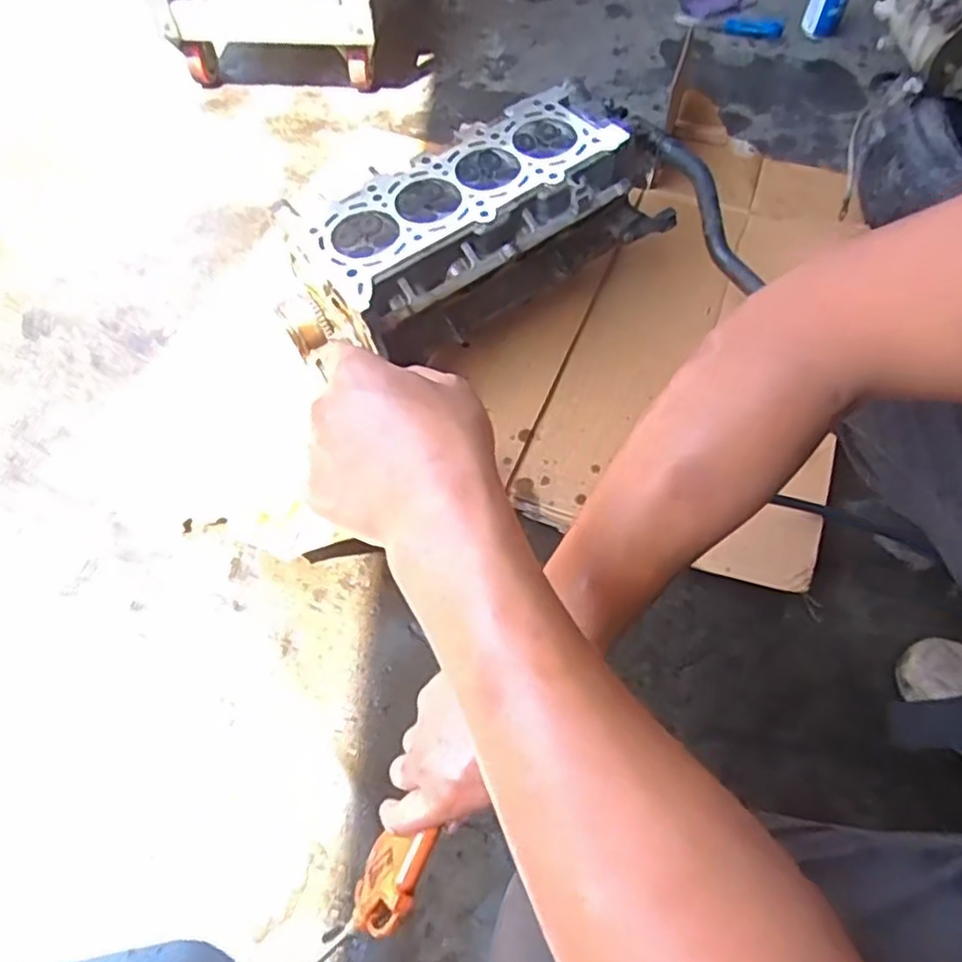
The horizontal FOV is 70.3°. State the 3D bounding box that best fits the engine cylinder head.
[{"bbox_3d":[-0.004,-0.287,0.804,0.457,0.144,0.189,-30,63,-11],"label":"engine cylinder head"}]

